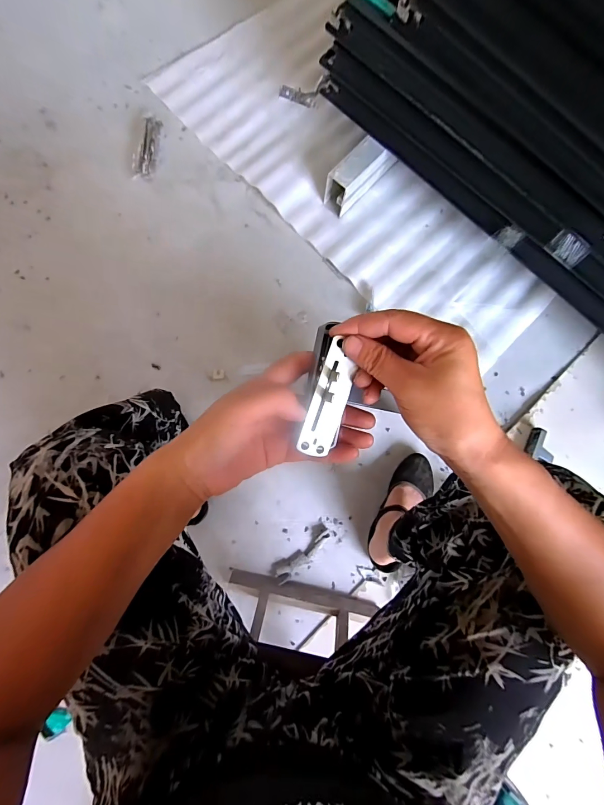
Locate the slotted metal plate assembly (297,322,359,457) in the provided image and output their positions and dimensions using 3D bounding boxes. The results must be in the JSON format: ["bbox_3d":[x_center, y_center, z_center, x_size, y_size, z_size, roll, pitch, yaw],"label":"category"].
[{"bbox_3d":[0.021,-0.009,0.278,0.032,0.017,0.098,7,97,-2],"label":"slotted metal plate assembly"}]

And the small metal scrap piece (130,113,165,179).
[{"bbox_3d":[-0.382,-0.637,0.880,0.050,0.014,0.188,6,81,-2],"label":"small metal scrap piece"}]

